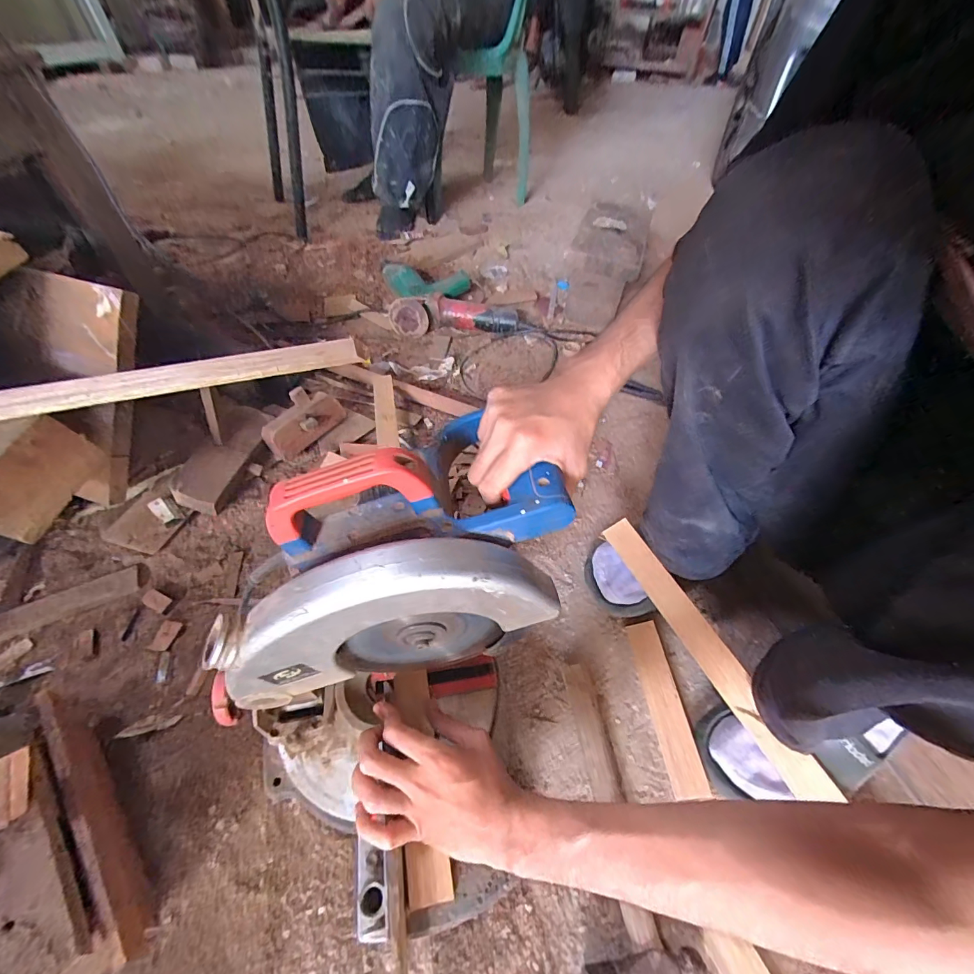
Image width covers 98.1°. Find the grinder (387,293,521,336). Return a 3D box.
[{"bbox_3d":[-0.072,-0.389,0.957,0.286,0.070,0.071,0,50,-4],"label":"grinder"}]

